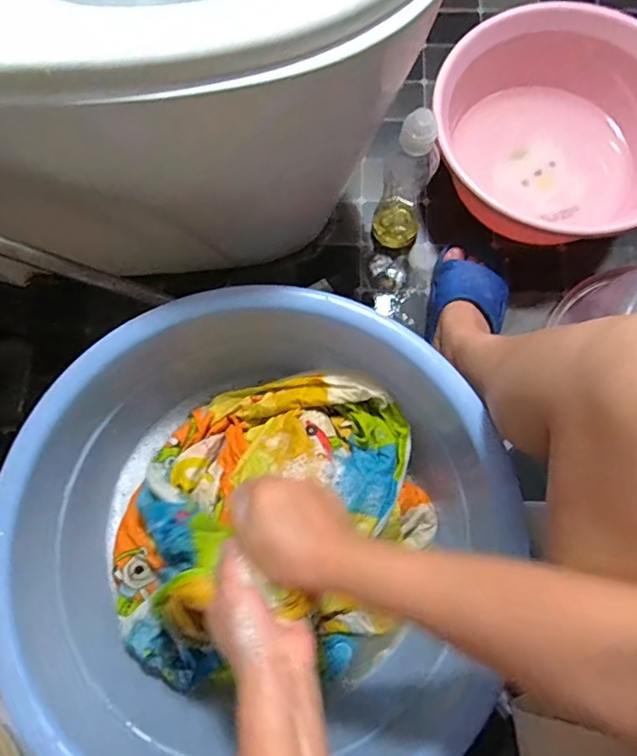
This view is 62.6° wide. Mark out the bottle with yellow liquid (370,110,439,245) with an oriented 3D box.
[{"bbox_3d":[0.113,-0.250,0.679,0.064,0.221,0.055,14,75,4],"label":"bottle with yellow liquid"}]

